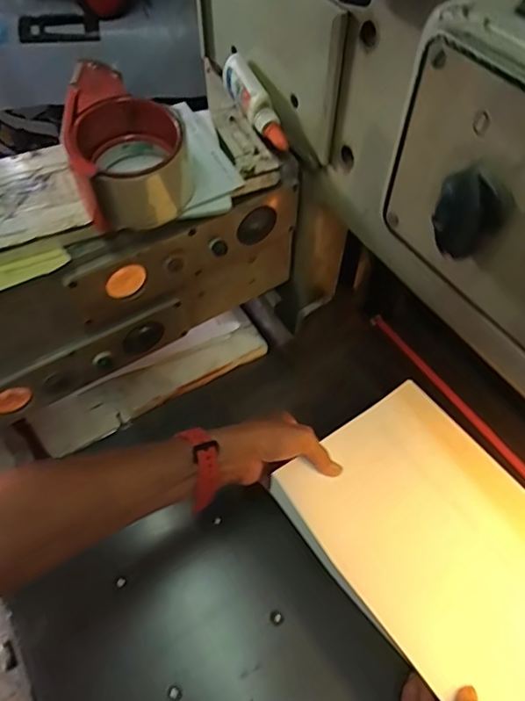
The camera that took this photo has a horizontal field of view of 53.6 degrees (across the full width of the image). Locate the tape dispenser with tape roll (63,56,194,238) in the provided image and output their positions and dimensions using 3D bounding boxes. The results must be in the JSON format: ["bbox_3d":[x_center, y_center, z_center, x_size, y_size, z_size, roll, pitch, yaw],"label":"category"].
[{"bbox_3d":[-0.105,-0.157,0.408,0.088,0.073,0.117,-11,58,-7],"label":"tape dispenser with tape roll"}]

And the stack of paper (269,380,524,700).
[{"bbox_3d":[0.210,0.216,0.538,0.241,0.056,0.351,-28,63,-28],"label":"stack of paper"}]

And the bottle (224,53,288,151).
[{"bbox_3d":[-0.008,-0.221,0.467,0.018,0.032,0.097,-29,81,-19],"label":"bottle"}]

